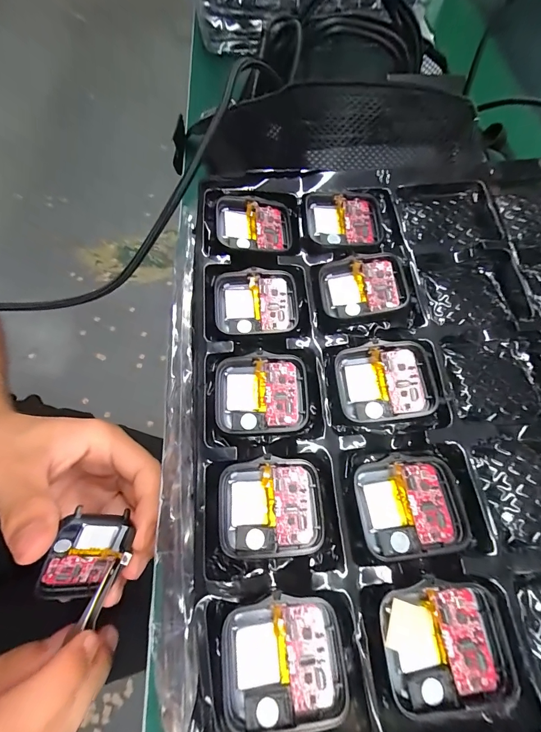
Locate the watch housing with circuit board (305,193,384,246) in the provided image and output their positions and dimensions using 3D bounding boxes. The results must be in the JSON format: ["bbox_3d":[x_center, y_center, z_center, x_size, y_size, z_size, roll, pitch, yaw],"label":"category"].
[{"bbox_3d":[0.044,-0.083,0.195,0.045,0.007,0.036,-2,66,-3],"label":"watch housing with circuit board"}]

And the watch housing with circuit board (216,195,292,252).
[{"bbox_3d":[-0.009,-0.080,0.194,0.042,0.008,0.036,0,66,-3],"label":"watch housing with circuit board"}]

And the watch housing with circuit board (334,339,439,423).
[{"bbox_3d":[0.054,0.007,0.160,0.044,0.010,0.037,-8,67,-5],"label":"watch housing with circuit board"}]

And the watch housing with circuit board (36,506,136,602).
[{"bbox_3d":[-0.091,0.095,0.170,0.034,0.006,0.046,23,94,-34],"label":"watch housing with circuit board"}]

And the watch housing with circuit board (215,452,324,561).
[{"bbox_3d":[0.000,0.058,0.143,0.043,0.006,0.036,-3,67,-3],"label":"watch housing with circuit board"}]

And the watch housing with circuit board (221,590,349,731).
[{"bbox_3d":[0.004,0.104,0.122,0.043,0.008,0.037,-6,67,-4],"label":"watch housing with circuit board"}]

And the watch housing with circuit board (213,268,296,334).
[{"bbox_3d":[-0.007,-0.033,0.179,0.043,0.008,0.035,-3,67,-3],"label":"watch housing with circuit board"}]

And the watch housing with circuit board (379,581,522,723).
[{"bbox_3d":[0.062,0.098,0.120,0.043,0.005,0.036,-3,67,-3],"label":"watch housing with circuit board"}]

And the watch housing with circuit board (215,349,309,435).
[{"bbox_3d":[-0.004,0.013,0.159,0.043,0.008,0.036,-1,67,-2],"label":"watch housing with circuit board"}]

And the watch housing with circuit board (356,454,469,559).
[{"bbox_3d":[0.057,0.057,0.141,0.042,0.007,0.037,-3,67,-3],"label":"watch housing with circuit board"}]

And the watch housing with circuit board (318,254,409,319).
[{"bbox_3d":[0.048,-0.042,0.179,0.042,0.008,0.035,-2,67,-2],"label":"watch housing with circuit board"}]

